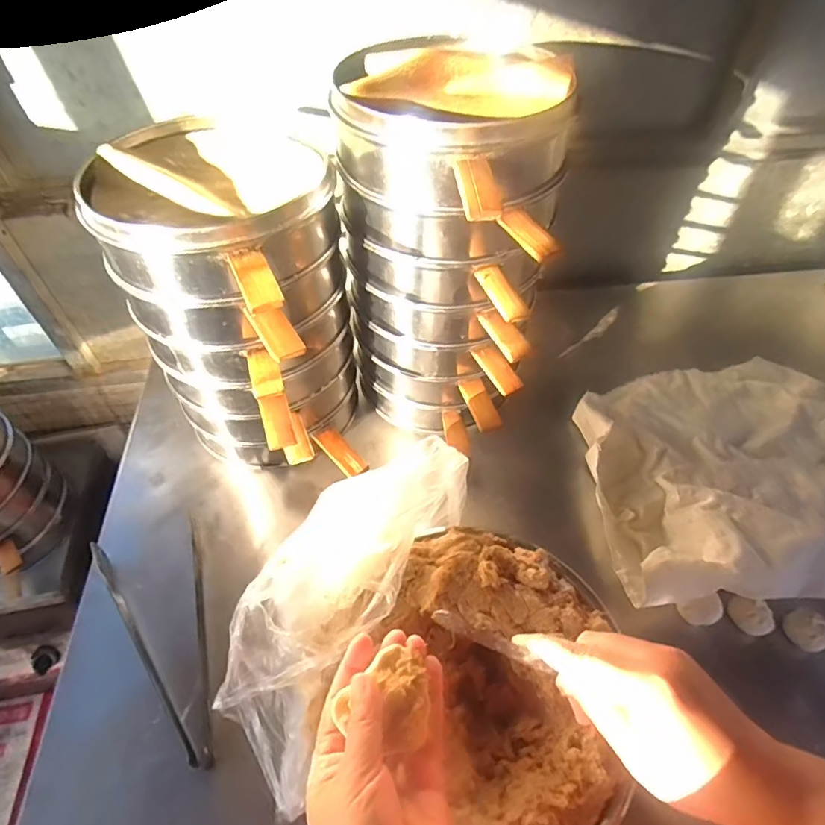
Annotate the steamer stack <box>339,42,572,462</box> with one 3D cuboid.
[{"bbox_3d":[0.034,-0.151,0.606,0.230,0.405,0.243,9,51,8],"label":"steamer stack"}]

